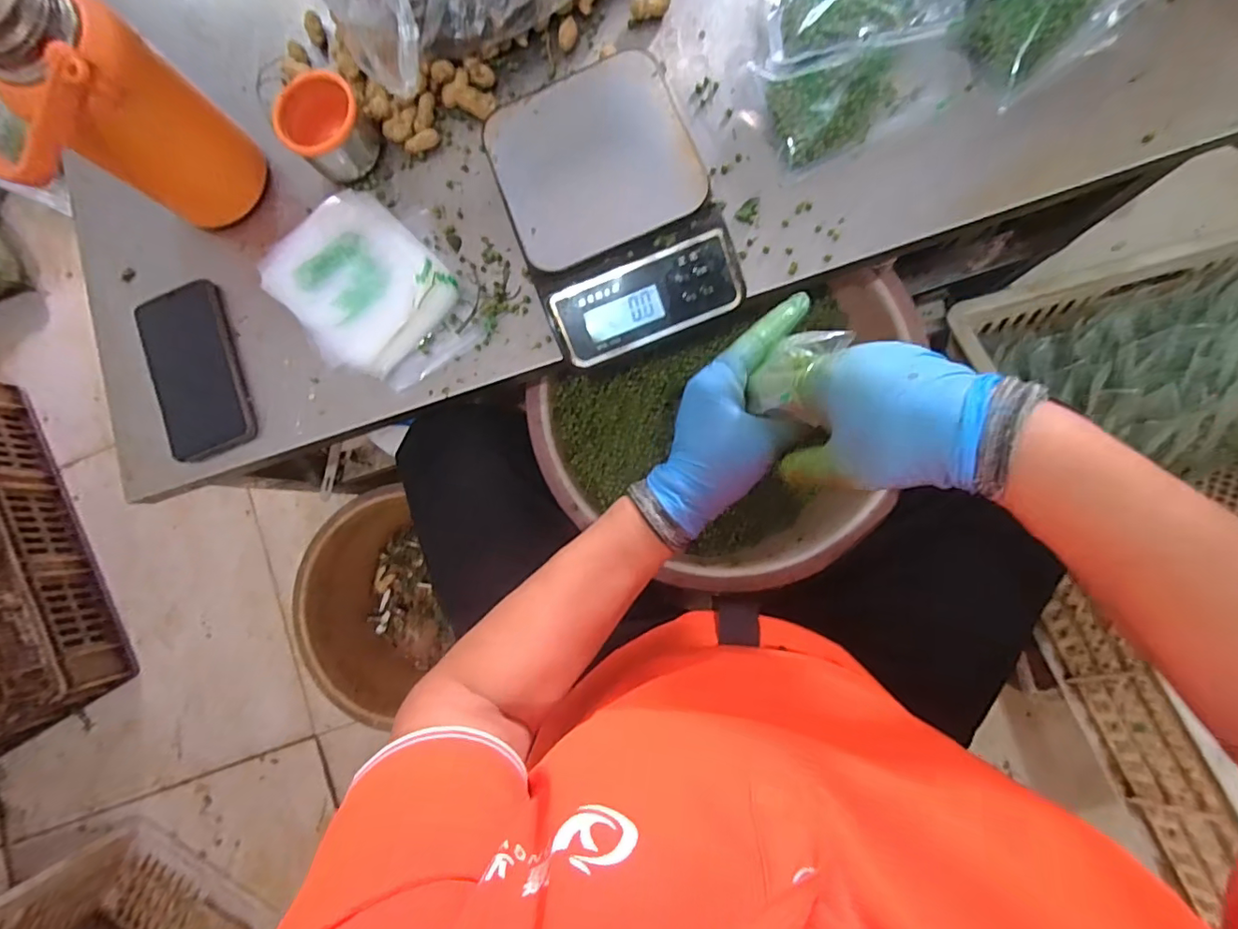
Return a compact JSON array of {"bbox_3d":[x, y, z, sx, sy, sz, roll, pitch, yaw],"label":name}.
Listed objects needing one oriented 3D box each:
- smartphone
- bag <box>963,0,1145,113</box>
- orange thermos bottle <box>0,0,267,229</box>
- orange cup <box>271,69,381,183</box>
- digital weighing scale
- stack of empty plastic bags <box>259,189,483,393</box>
[{"bbox_3d":[-0.372,-0.080,0.484,0.076,0.010,0.151,-22,82,4],"label":"smartphone"},{"bbox_3d":[0.334,-0.358,0.415,0.144,0.042,0.091,-33,81,3],"label":"bag"},{"bbox_3d":[-0.390,-0.259,0.414,0.103,0.201,0.131,42,90,9],"label":"orange thermos bottle"},{"bbox_3d":[-0.245,-0.284,0.470,0.069,0.057,0.069,-1,84,7],"label":"orange cup"},{"bbox_3d":[-0.005,-0.199,0.431,0.151,0.064,0.209,-22,82,5],"label":"digital weighing scale"},{"bbox_3d":[-0.216,-0.147,0.470,0.187,0.027,0.122,45,91,9],"label":"stack of empty plastic bags"}]

